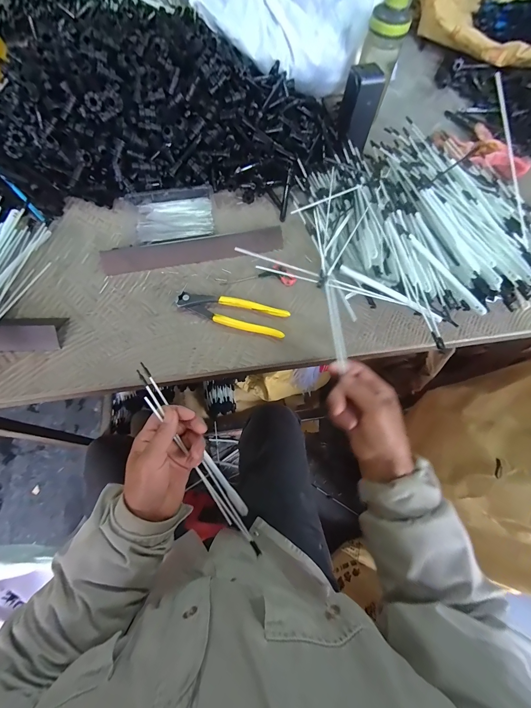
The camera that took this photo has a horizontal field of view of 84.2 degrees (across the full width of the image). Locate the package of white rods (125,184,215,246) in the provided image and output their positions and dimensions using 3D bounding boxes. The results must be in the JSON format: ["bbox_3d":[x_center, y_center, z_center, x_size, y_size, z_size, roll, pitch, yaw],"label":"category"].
[{"bbox_3d":[-0.152,-0.234,0.491,0.132,0.022,0.100,-12,68,-7],"label":"package of white rods"}]

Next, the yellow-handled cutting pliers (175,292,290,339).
[{"bbox_3d":[-0.047,-0.061,0.429,0.157,0.013,0.044,14,67,4],"label":"yellow-handled cutting pliers"}]

